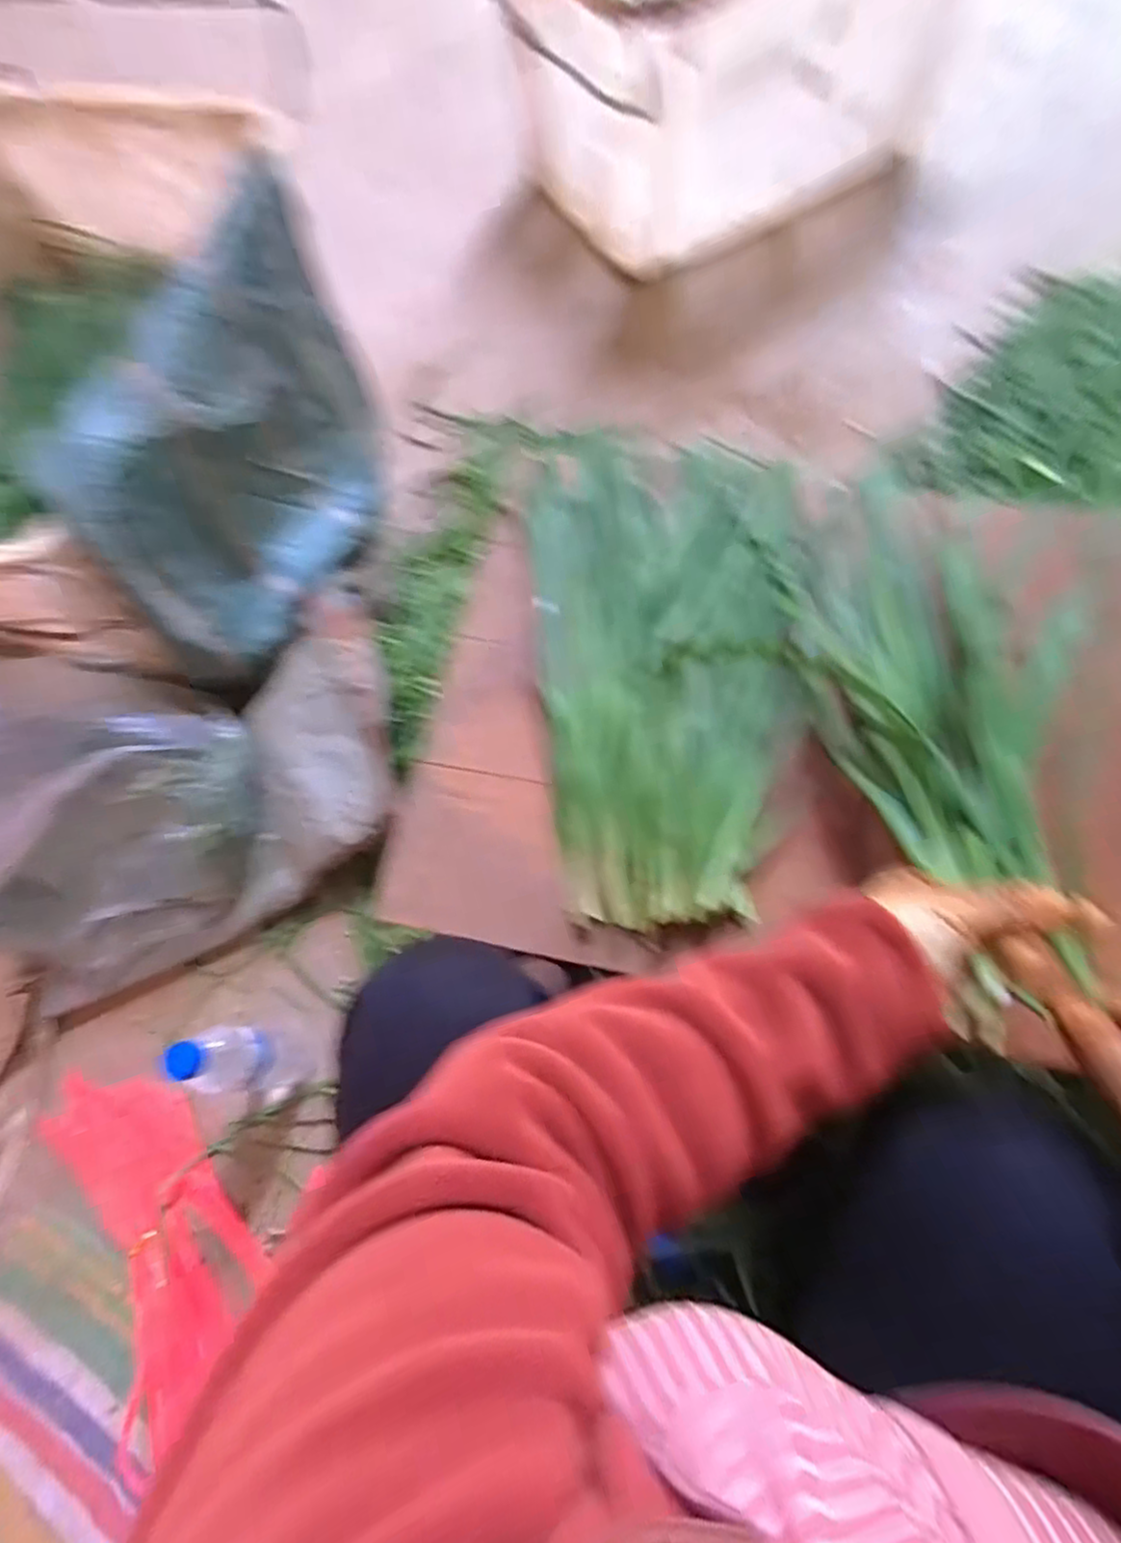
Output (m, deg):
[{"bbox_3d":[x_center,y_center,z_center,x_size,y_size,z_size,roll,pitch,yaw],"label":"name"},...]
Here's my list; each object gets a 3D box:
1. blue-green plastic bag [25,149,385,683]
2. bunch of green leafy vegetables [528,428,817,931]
[{"bbox_3d":[-0.365,-0.389,0.851,0.124,0.337,0.551,14,72,7],"label":"blue-green plastic bag"},{"bbox_3d":[0.096,-0.103,0.532,0.226,0.057,0.428,-6,71,1],"label":"bunch of green leafy vegetables"}]

